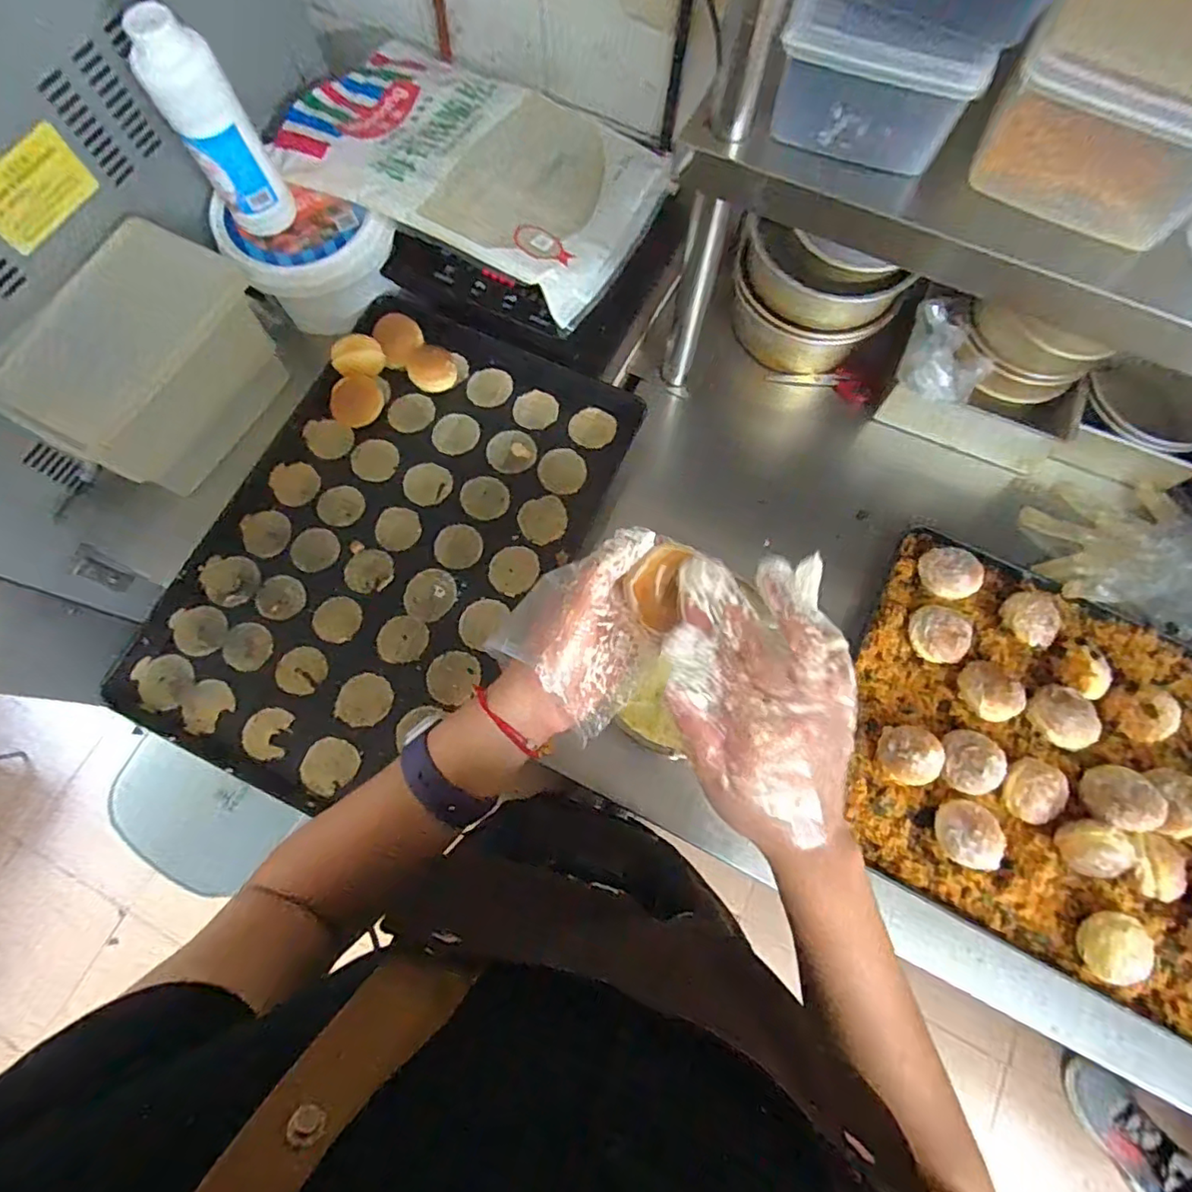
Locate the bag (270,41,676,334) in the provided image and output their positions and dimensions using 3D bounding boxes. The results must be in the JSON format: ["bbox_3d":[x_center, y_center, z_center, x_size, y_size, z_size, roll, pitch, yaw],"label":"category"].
[{"bbox_3d":[-0.150,-0.568,0.757,0.456,0.101,0.335,29,78,8],"label":"bag"}]

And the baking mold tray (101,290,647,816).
[{"bbox_3d":[-0.240,-0.066,0.696,0.395,0.036,0.605,24,74,6],"label":"baking mold tray"}]

